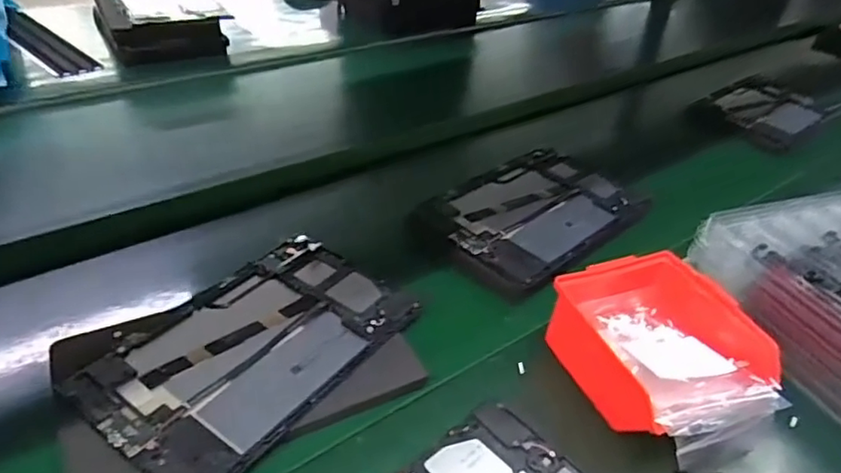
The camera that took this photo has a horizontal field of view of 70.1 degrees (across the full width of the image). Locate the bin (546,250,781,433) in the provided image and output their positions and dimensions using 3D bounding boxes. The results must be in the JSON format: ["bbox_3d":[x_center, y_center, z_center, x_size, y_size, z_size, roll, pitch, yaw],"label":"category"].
[{"bbox_3d":[0.182,0.081,0.468,0.128,0.058,0.137,-10,40,-20],"label":"bin"}]

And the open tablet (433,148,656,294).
[{"bbox_3d":[0.117,-0.028,0.635,0.218,0.016,0.154,-26,47,-35],"label":"open tablet"}]

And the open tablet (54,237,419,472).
[{"bbox_3d":[-0.127,0.083,0.465,0.144,0.007,0.234,27,42,26],"label":"open tablet"}]

